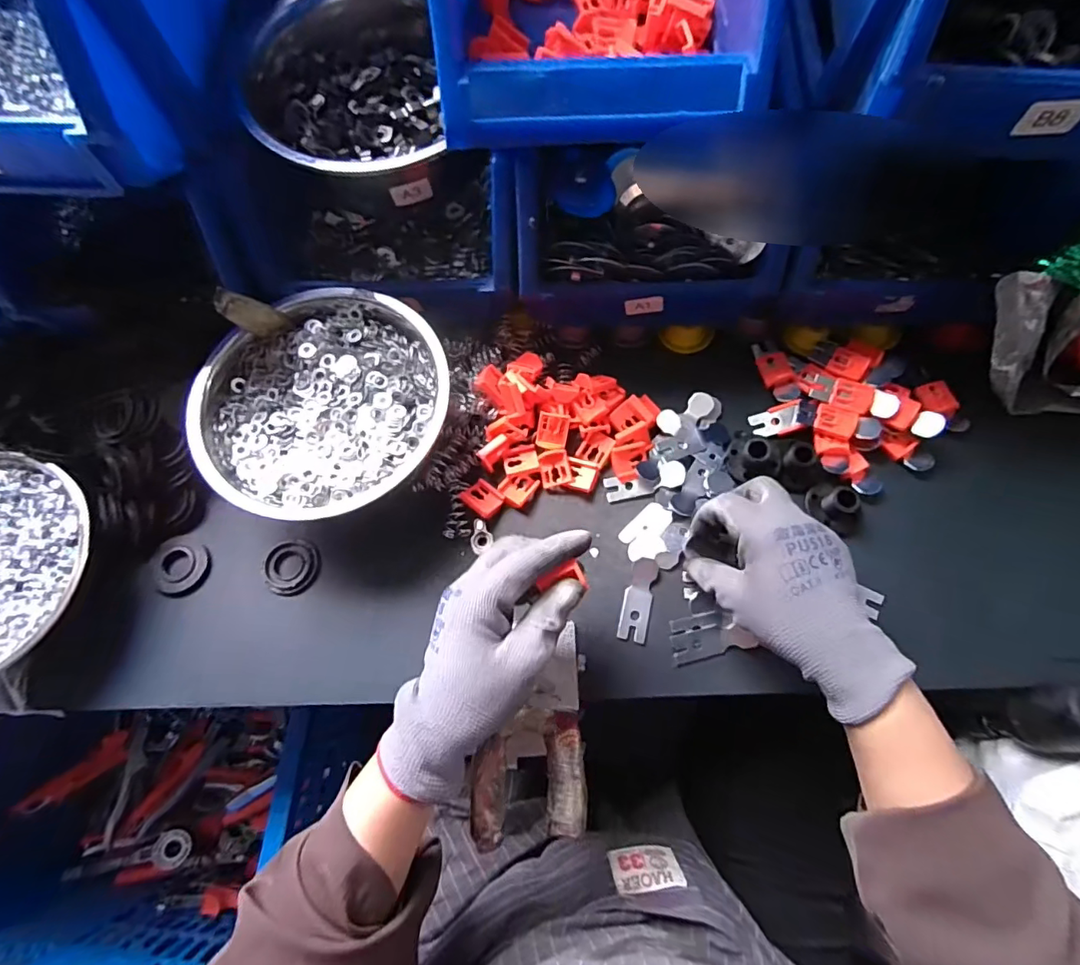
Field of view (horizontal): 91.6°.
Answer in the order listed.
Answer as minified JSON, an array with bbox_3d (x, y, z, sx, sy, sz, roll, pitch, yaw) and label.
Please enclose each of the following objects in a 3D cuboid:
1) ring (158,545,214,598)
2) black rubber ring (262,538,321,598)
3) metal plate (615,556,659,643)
[{"bbox_3d":[-0.286,0.070,0.419,0.044,0.004,0.042,-1,72,2],"label":"ring"},{"bbox_3d":[-0.197,0.067,0.418,0.041,0.008,0.044,-1,72,2],"label":"black rubber ring"},{"bbox_3d":[0.075,0.088,0.398,0.021,0.004,0.062,13,73,6],"label":"metal plate"}]

